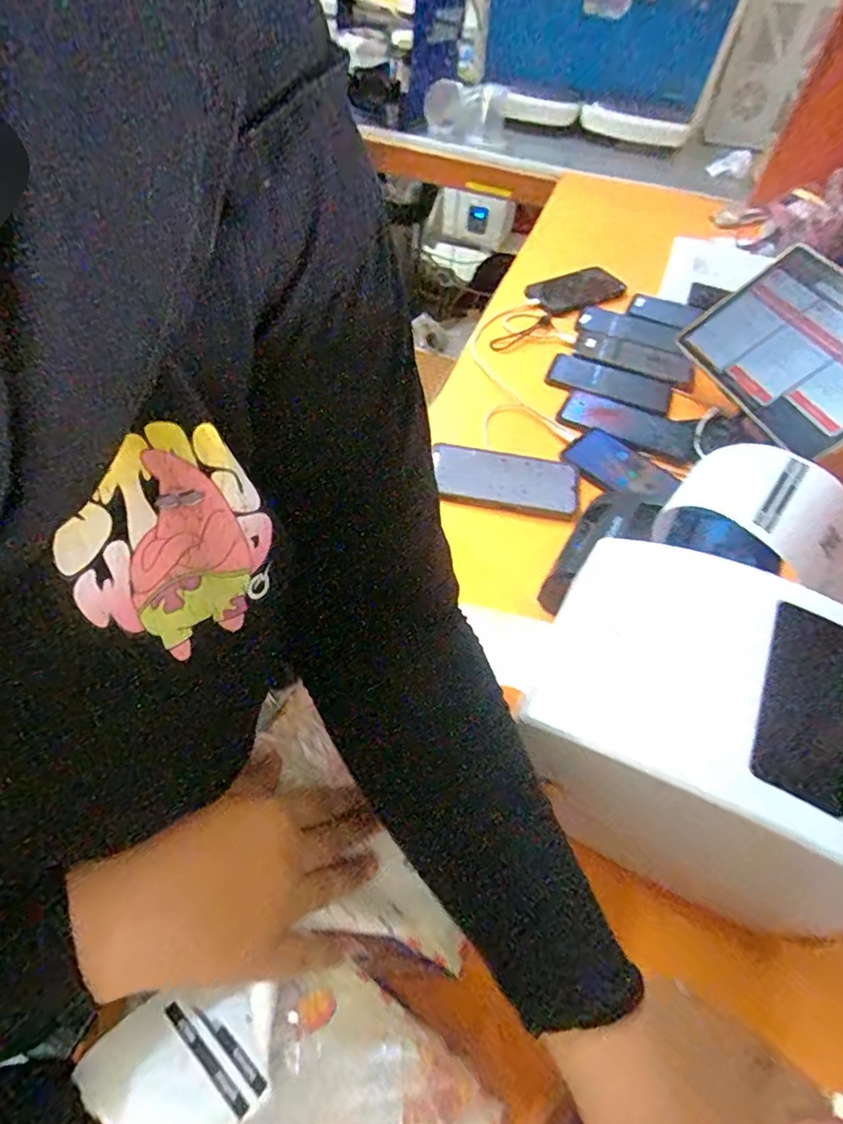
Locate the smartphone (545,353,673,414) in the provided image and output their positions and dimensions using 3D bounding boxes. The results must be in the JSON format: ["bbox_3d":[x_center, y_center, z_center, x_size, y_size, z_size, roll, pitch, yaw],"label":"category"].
[{"bbox_3d":[0.253,-0.241,0.771,0.164,0.014,0.067,22,53,10],"label":"smartphone"}]

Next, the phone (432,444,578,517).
[{"bbox_3d":[0.094,-0.093,0.641,0.160,0.010,0.072,13,63,3],"label":"phone"}]

